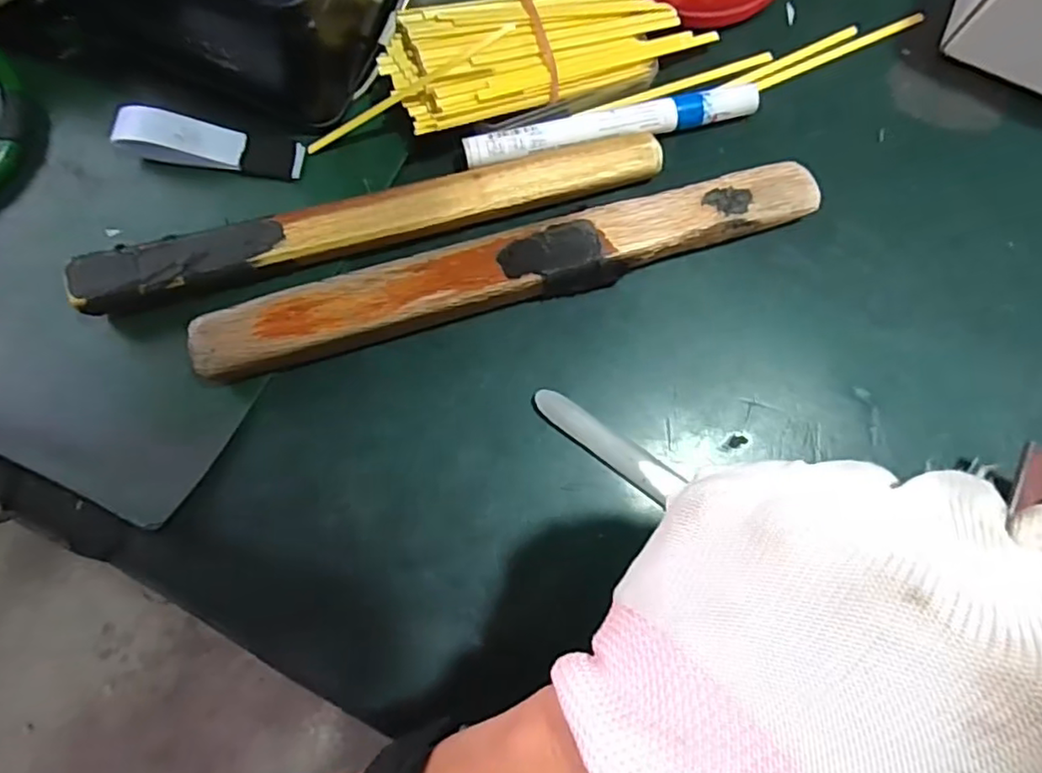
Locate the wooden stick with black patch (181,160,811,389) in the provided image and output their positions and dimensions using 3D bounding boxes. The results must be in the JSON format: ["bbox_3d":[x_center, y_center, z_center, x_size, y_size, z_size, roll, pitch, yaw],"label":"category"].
[{"bbox_3d":[-0.001,-0.052,0.274,0.272,0.015,0.031,-15,79,-4],"label":"wooden stick with black patch"}]

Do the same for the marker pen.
[{"bbox_3d":[0.044,-0.122,0.299,0.141,0.016,0.016,-15,79,-4],"label":"marker pen"}]

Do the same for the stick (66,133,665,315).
[{"bbox_3d":[-0.063,-0.073,0.283,0.257,0.021,0.023,-14,79,-4],"label":"stick"}]

